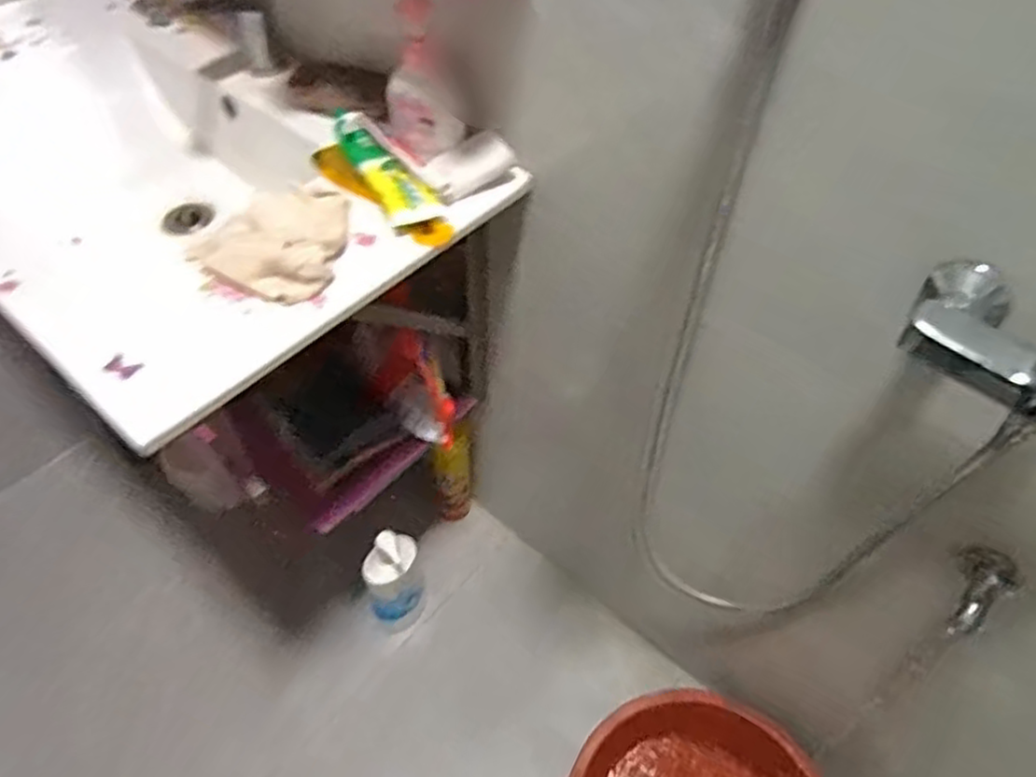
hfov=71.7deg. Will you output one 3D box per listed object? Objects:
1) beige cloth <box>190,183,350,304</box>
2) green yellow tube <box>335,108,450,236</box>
[{"bbox_3d":[-0.220,-0.156,0.694,0.142,0.035,0.161,20,49,15],"label":"beige cloth"},{"bbox_3d":[-0.142,-0.236,0.758,0.057,0.033,0.189,-21,52,-21],"label":"green yellow tube"}]

